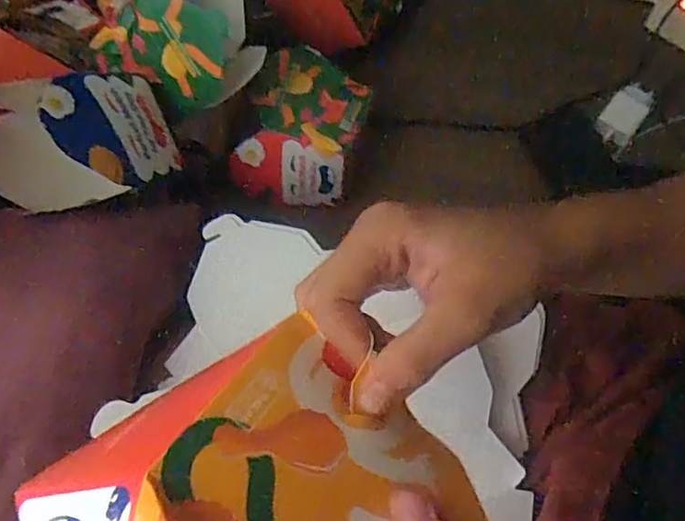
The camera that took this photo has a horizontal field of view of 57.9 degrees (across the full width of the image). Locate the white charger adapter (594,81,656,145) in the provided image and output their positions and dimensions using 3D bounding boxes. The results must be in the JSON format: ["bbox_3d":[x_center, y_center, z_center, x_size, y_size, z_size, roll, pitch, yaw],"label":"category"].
[{"bbox_3d":[0.316,-0.166,0.694,0.043,0.018,0.072,38,92,0],"label":"white charger adapter"}]

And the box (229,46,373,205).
[{"bbox_3d":[-0.038,-0.125,0.612,0.106,0.093,0.129,22,66,8],"label":"box"}]

